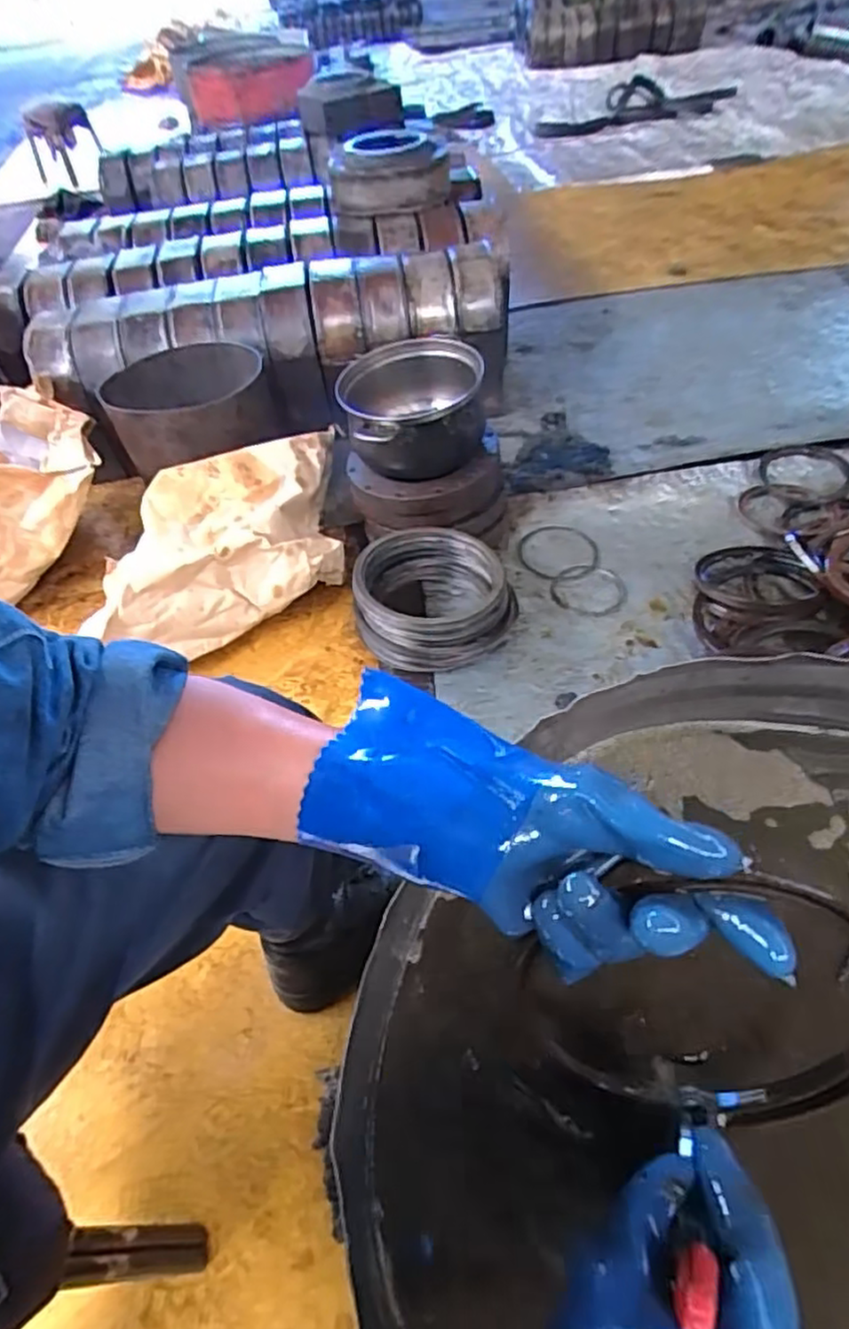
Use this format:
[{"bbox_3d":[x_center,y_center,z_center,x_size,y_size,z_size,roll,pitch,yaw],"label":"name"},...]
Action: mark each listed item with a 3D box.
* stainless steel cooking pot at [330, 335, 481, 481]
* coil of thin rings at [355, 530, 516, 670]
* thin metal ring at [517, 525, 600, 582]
[{"bbox_3d":[-0.021,-0.390,1.038,0.205,0.112,0.220,-4,49,4],"label":"stainless steel cooking pot"},{"bbox_3d":[0.016,-0.097,0.979,0.220,0.094,0.205,-7,49,2],"label":"coil of thin rings"},{"bbox_3d":[0.221,-0.181,1.104,0.137,0.007,0.129,-15,50,-5],"label":"thin metal ring"}]

